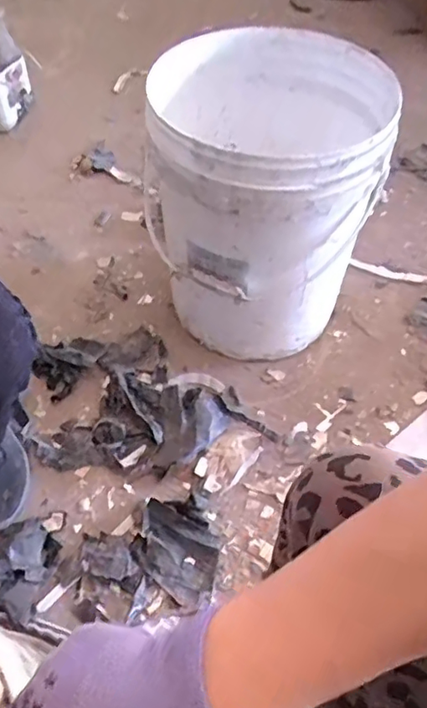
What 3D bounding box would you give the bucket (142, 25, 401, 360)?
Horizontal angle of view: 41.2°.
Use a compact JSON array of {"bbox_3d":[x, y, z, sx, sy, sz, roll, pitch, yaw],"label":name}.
[{"bbox_3d":[0.078,-0.227,0.903,0.310,0.414,0.363,21,55,13],"label":"bucket"}]

